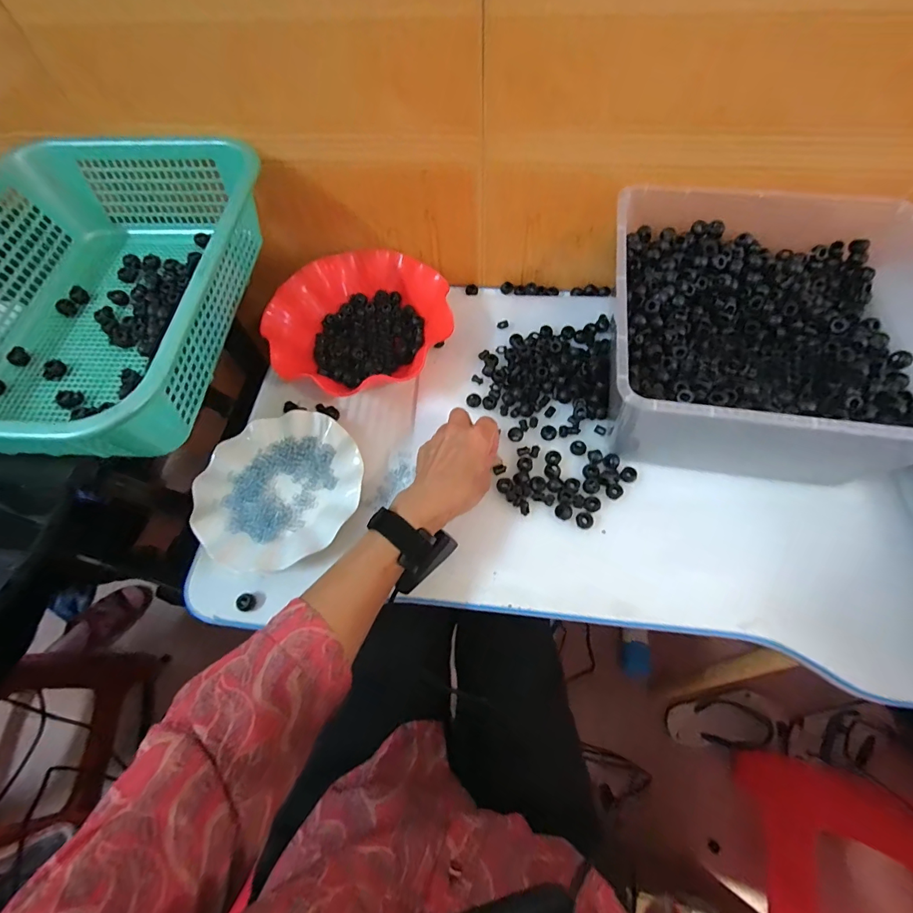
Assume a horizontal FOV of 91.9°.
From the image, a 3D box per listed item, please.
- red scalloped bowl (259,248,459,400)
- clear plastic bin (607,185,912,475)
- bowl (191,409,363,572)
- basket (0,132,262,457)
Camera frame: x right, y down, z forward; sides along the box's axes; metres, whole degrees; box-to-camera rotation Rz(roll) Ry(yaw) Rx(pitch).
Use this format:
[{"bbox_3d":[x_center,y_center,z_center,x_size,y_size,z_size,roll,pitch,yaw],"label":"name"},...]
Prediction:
[{"bbox_3d":[-0.122,-0.174,0.565,0.223,0.052,0.194,-9,63,-2],"label":"red scalloped bowl"},{"bbox_3d":[0.303,-0.125,0.464,0.287,0.130,0.298,8,63,7],"label":"clear plastic bin"},{"bbox_3d":[-0.194,0.035,0.488,0.176,0.026,0.179,-1,63,2],"label":"bowl"},{"bbox_3d":[-0.360,-0.161,0.448,0.289,0.110,0.375,3,63,4],"label":"basket"}]

